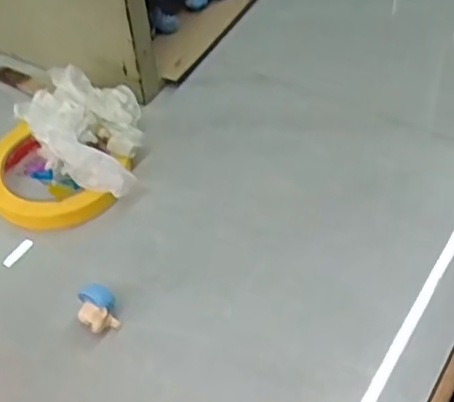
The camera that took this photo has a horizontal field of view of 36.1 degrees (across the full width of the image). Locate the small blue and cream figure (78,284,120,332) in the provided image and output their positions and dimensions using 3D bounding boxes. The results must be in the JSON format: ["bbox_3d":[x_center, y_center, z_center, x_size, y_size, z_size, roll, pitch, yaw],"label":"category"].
[{"bbox_3d":[-0.080,0.066,0.429,0.023,0.026,0.024,-1,50,2],"label":"small blue and cream figure"}]

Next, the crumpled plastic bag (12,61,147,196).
[{"bbox_3d":[-0.107,-0.047,0.514,0.087,0.049,0.099,0,50,3],"label":"crumpled plastic bag"}]

